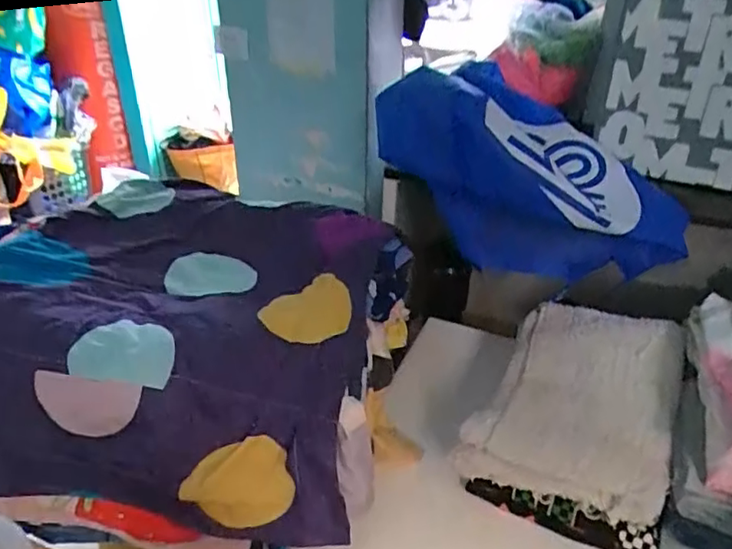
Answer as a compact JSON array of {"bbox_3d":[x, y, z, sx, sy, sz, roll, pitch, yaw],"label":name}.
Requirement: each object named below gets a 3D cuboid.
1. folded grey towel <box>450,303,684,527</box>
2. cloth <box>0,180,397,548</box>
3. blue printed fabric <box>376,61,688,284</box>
[{"bbox_3d":[0.253,0.139,0.693,0.200,0.060,0.288,15,35,22],"label":"folded grey towel"},{"bbox_3d":[-0.224,0.063,0.735,0.455,0.188,0.423,5,32,7],"label":"cloth"},{"bbox_3d":[0.227,-0.132,0.837,0.447,0.189,0.215,24,34,-3],"label":"blue printed fabric"}]

